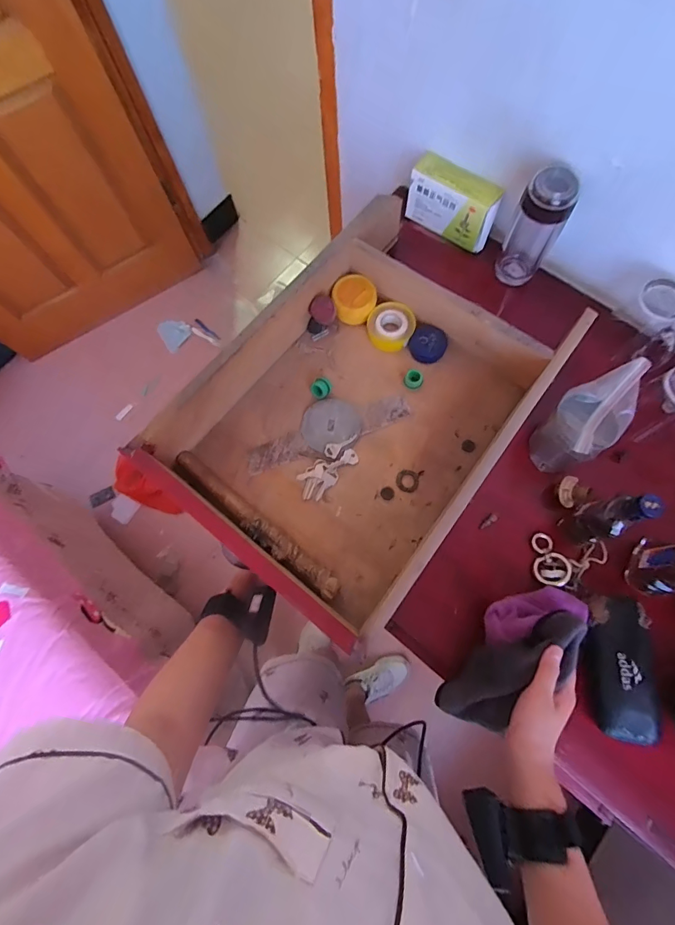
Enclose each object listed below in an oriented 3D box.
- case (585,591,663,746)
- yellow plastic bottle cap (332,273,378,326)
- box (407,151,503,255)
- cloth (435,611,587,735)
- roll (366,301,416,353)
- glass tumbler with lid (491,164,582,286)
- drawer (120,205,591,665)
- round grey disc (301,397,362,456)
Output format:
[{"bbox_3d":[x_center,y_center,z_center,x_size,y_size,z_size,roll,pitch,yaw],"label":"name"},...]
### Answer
[{"bbox_3d":[0.351,0.250,0.503,0.061,0.036,0.160,5,74,4],"label":"case"},{"bbox_3d":[0.028,-0.253,0.647,0.066,0.041,0.071,-1,74,2],"label":"yellow plastic bottle cap"},{"bbox_3d":[0.195,-0.439,0.696,0.154,0.091,0.050,36,78,12],"label":"box"},{"bbox_3d":[0.201,0.240,0.476,0.187,0.061,0.056,-41,75,11],"label":"cloth"},{"bbox_3d":[0.083,-0.214,0.644,0.073,0.027,0.069,-1,74,2],"label":"roll"},{"bbox_3d":[0.305,-0.358,0.642,0.070,0.194,0.067,-1,74,2],"label":"glass tumbler with lid"},{"bbox_3d":[0.039,-0.083,0.572,0.357,0.105,0.489,37,78,12],"label":"drawer"},{"bbox_3d":[-0.010,-0.055,0.612,0.085,0.008,0.084,-1,74,2],"label":"round grey disc"}]

